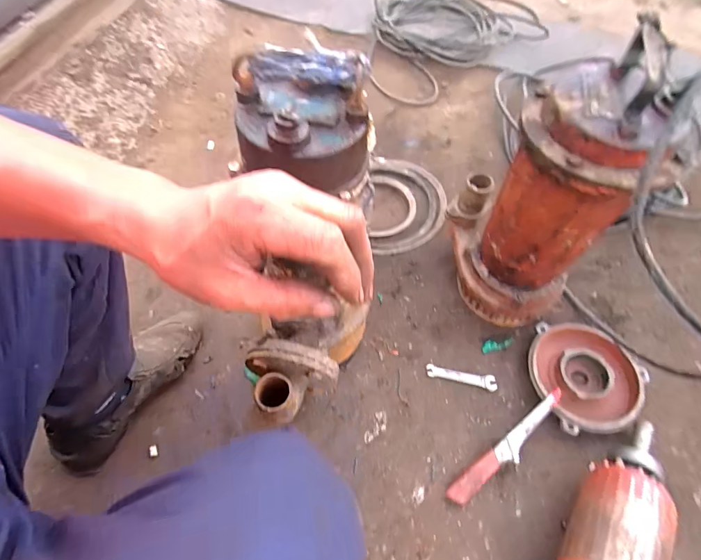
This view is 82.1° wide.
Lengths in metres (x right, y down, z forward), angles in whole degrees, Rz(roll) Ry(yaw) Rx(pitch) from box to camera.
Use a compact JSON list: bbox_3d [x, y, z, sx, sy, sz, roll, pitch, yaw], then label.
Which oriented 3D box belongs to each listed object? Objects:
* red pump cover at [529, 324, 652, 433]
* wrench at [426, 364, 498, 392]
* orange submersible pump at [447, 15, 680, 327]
[{"bbox_3d":[0.388,0.161,0.686,0.174,0.039,0.181,-32,66,-17],"label":"red pump cover"},{"bbox_3d":[0.193,0.170,0.701,0.117,0.006,0.026,10,62,5],"label":"wrench"},{"bbox_3d":[0.274,-0.099,0.607,0.157,0.445,0.184,1,61,0],"label":"orange submersible pump"}]

